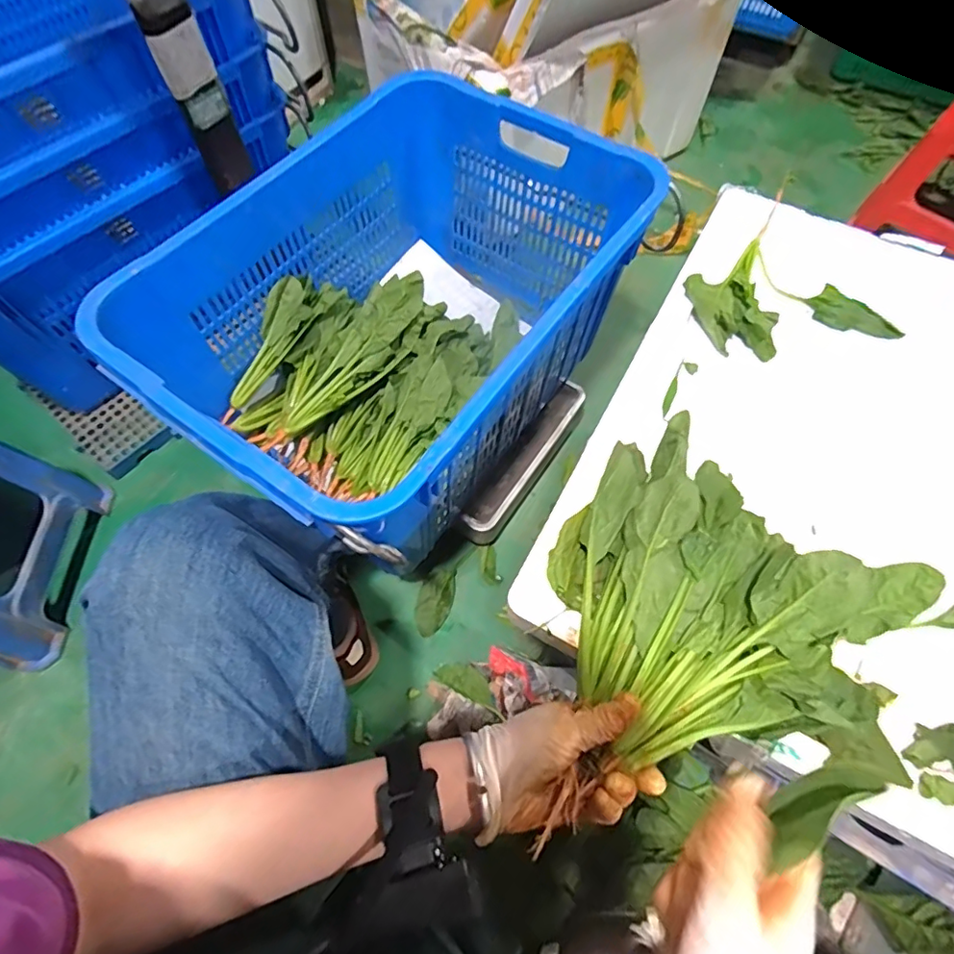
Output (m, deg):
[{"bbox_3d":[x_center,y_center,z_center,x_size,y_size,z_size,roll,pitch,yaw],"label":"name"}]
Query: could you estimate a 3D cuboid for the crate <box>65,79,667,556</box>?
[{"bbox_3d":[-0.083,-0.202,0.714,0.404,0.283,0.598,32,68,15],"label":"crate"}]

